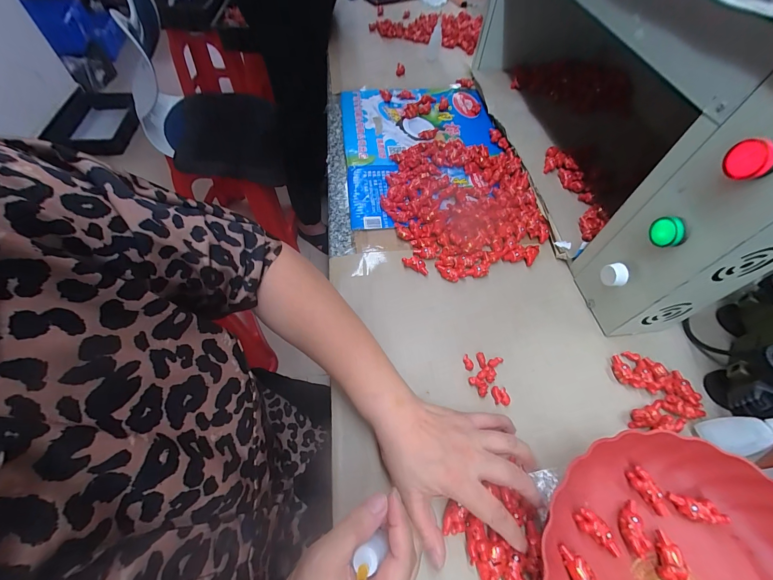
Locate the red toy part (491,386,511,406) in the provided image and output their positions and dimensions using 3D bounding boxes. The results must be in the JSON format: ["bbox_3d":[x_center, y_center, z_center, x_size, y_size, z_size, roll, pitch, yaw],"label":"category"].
[{"bbox_3d":[0.122,0.113,0.348,0.017,0.007,0.020,-7,57,-9],"label":"red toy part"}]

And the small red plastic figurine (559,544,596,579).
[{"bbox_3d":[0.157,0.232,0.264,0.017,0.017,0.039,-6,57,-8],"label":"small red plastic figurine"}]

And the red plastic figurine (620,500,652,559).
[{"bbox_3d":[0.213,0.206,0.282,0.019,0.010,0.039,5,56,-1],"label":"red plastic figurine"}]

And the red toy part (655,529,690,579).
[{"bbox_3d":[0.238,0.228,0.271,0.020,0.012,0.041,19,57,8],"label":"red toy part"}]

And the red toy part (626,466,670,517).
[{"bbox_3d":[0.242,0.187,0.298,0.016,0.010,0.044,-28,75,-13],"label":"red toy part"}]

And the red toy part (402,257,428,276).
[{"bbox_3d":[0.040,-0.035,0.436,0.038,0.014,0.016,27,62,3],"label":"red toy part"}]

